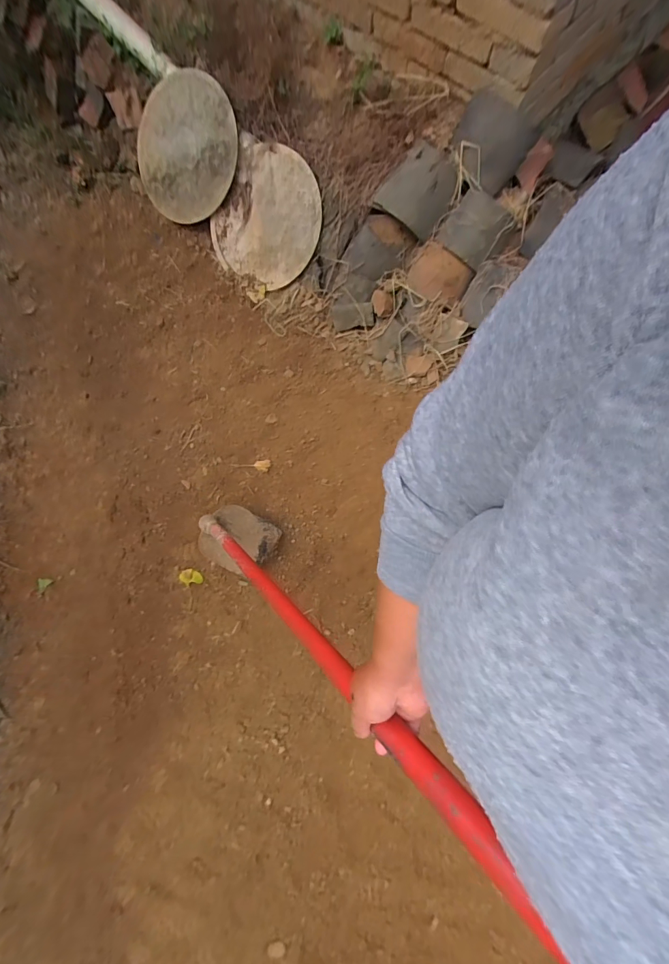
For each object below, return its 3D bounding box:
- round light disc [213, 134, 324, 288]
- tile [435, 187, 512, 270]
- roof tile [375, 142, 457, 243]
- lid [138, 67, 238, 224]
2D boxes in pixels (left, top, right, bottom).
[{"bbox_3d":[-0.216,-0.822,1.231,0.355,0.034,0.353,8,114,18],"label":"round light disc"},{"bbox_3d":[0.376,-0.685,1.063,0.143,0.019,0.161,36,101,-2],"label":"tile"},{"bbox_3d":[0.231,-0.776,1.048,0.171,0.029,0.179,30,115,-13],"label":"roof tile"},{"bbox_3d":[-0.469,-1.036,1.238,0.380,0.040,0.366,-22,103,29],"label":"lid"}]

